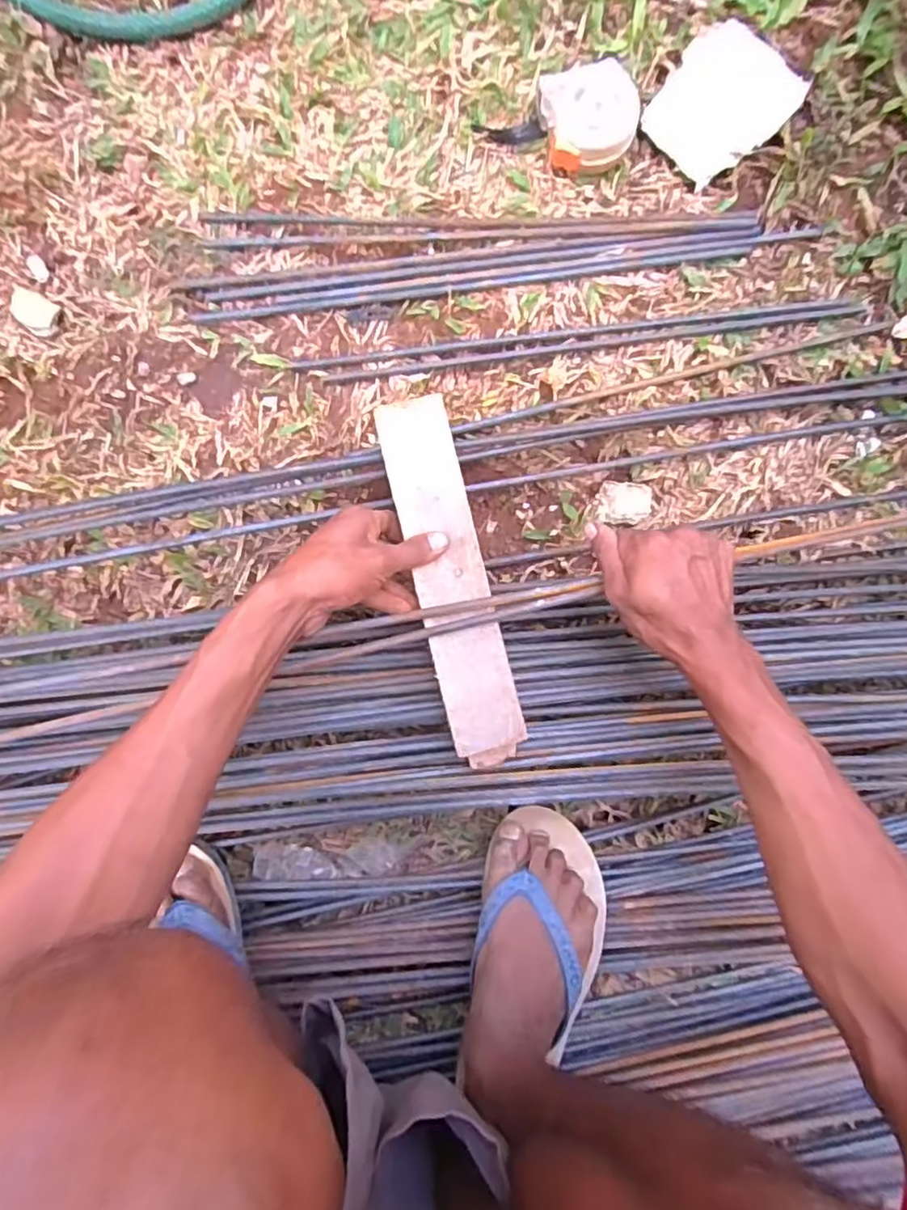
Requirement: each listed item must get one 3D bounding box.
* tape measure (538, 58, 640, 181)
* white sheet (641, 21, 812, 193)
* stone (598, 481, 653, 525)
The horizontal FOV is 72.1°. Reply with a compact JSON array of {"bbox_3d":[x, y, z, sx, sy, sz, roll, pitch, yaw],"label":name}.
[{"bbox_3d":[0.118,-0.431,0.550,0.081,0.035,0.078,-7,93,-5],"label":"tape measure"},{"bbox_3d":[0.239,-0.450,0.560,0.120,0.006,0.103,-42,88,6],"label":"white sheet"},{"bbox_3d":[0.158,-0.092,0.570,0.047,0.022,0.039,14,91,-5],"label":"stone"}]

